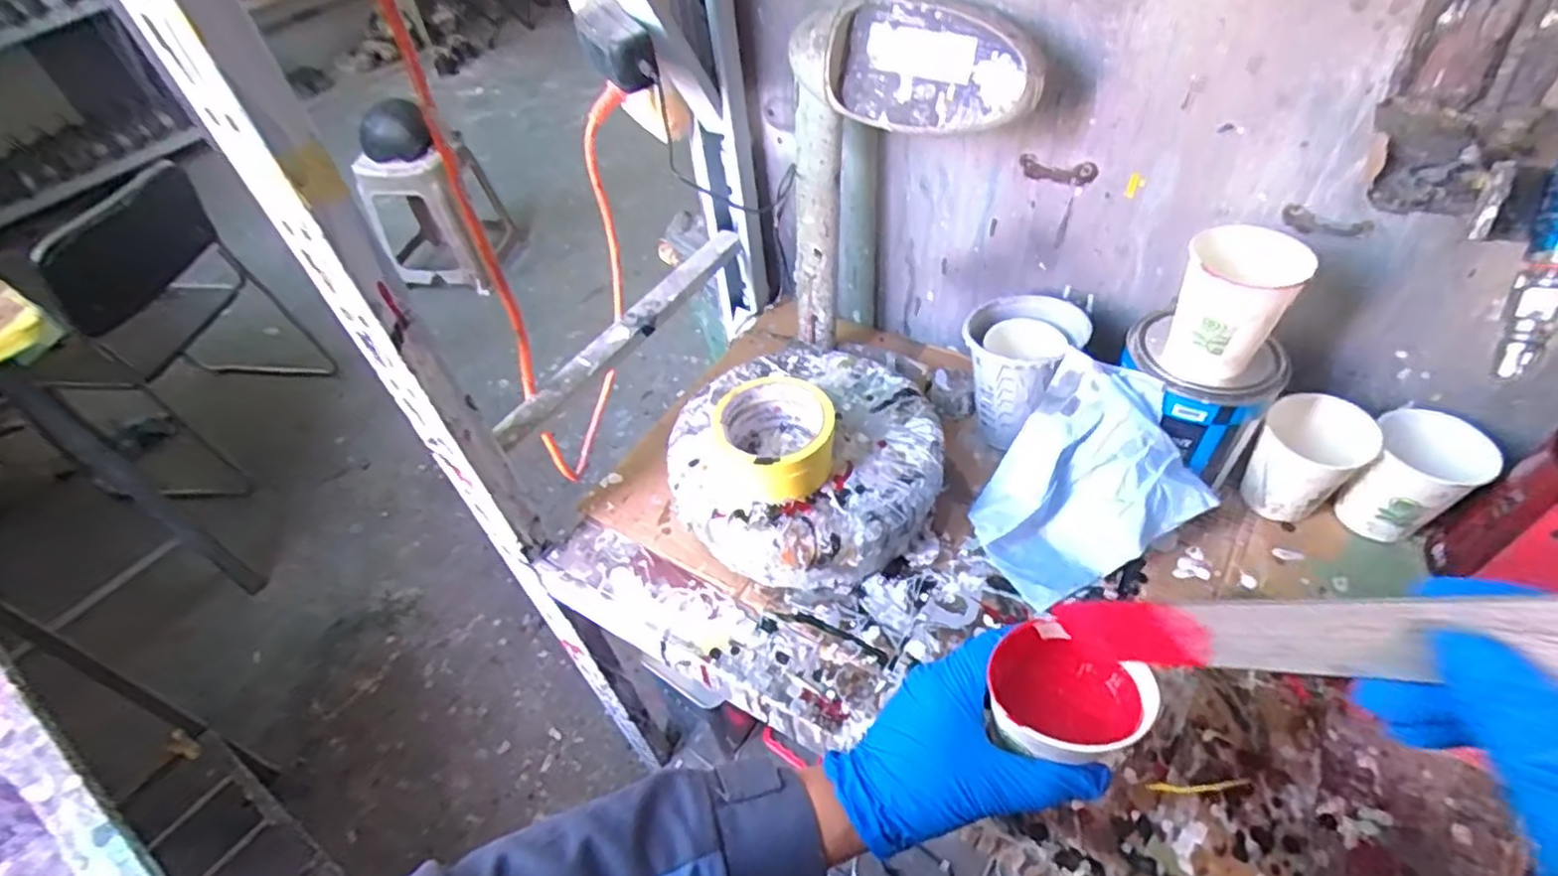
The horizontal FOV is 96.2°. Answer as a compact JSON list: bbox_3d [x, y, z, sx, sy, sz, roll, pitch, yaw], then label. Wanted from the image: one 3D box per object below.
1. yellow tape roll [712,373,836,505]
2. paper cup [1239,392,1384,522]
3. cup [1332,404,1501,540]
[{"bbox_3d":[0.003,-0.005,0.544,0.091,0.046,0.088,-3,47,4],"label":"yellow tape roll"},{"bbox_3d":[0.406,0.016,0.542,0.065,0.084,0.067,-3,47,4],"label":"paper cup"},{"bbox_3d":[0.466,0.031,0.517,0.063,0.082,0.062,-3,47,4],"label":"cup"}]

